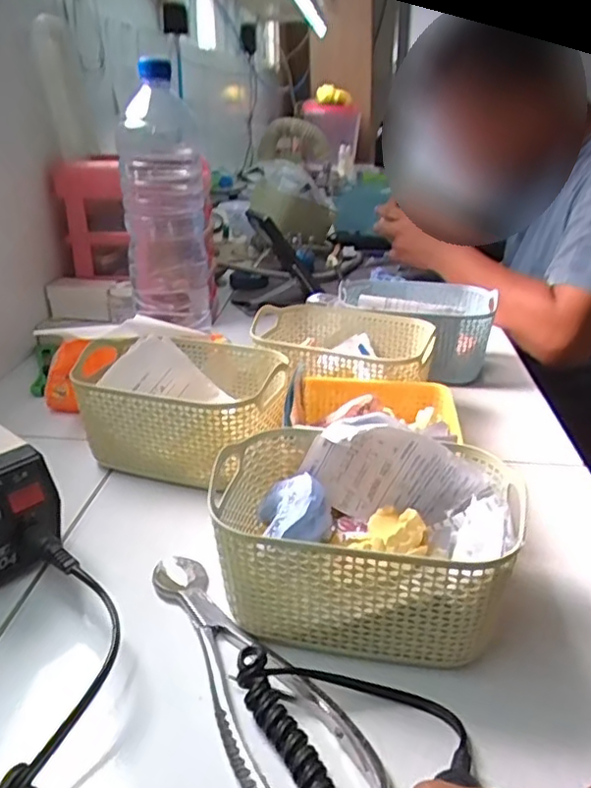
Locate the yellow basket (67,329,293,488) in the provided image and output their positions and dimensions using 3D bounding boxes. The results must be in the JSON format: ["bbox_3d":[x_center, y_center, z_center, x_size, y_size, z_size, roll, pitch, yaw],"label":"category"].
[{"bbox_3d":[-0.096,0.004,0.538,0.174,0.086,0.130,10,27,17],"label":"yellow basket"}]

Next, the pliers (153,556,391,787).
[{"bbox_3d":[-0.032,0.142,0.336,0.059,0.015,0.193,-15,31,-30],"label":"pliers"}]

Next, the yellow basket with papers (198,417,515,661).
[{"bbox_3d":[0.039,0.086,0.372,0.167,0.090,0.116,6,27,9],"label":"yellow basket with papers"}]

